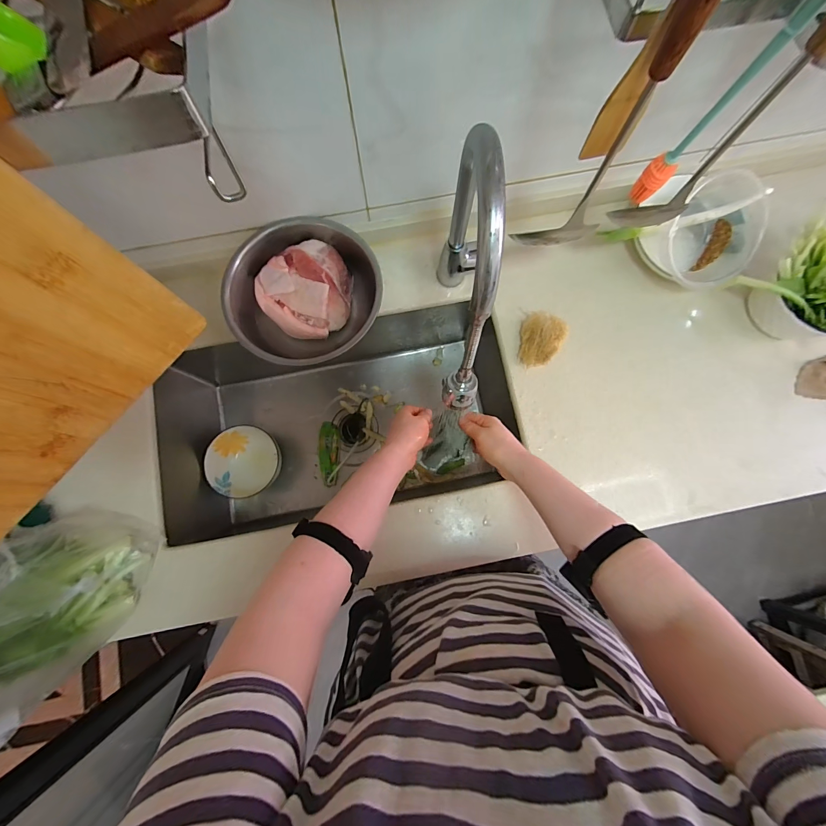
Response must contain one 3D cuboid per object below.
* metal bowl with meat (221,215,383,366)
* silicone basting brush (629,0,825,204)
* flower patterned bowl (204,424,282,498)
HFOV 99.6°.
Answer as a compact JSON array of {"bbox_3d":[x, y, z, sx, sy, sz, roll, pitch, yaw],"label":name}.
[{"bbox_3d":[-0.173,-0.202,0.585,0.236,0.088,0.217,0,79,1],"label":"metal bowl with meat"},{"bbox_3d":[0.306,-0.308,0.320,0.017,0.296,0.029,-43,81,-7],"label":"silicone basting brush"},{"bbox_3d":[-0.371,0.106,0.771,0.133,0.084,0.136,0,79,1],"label":"flower patterned bowl"}]

